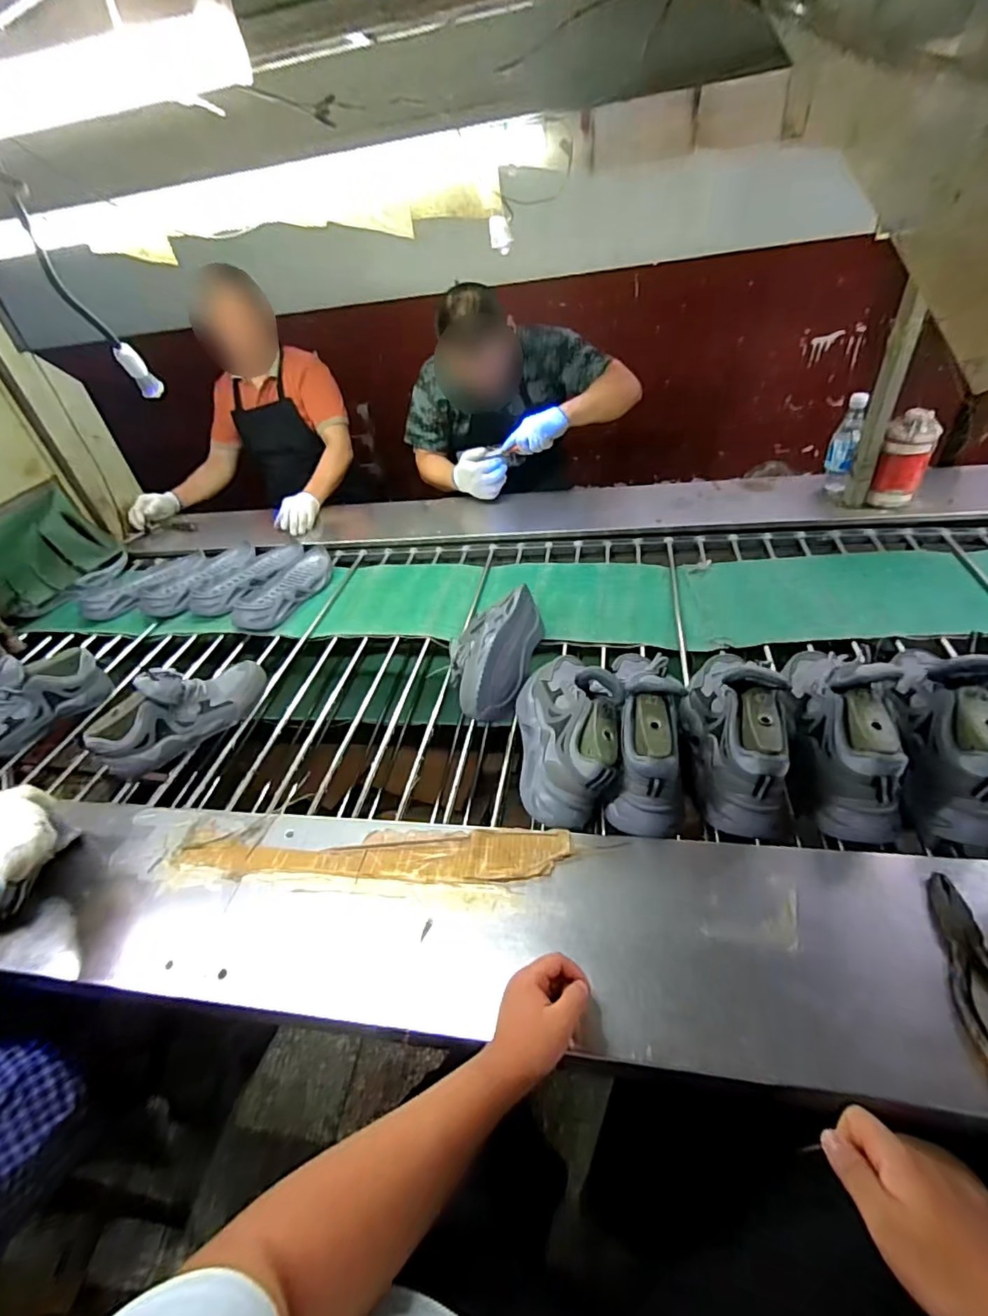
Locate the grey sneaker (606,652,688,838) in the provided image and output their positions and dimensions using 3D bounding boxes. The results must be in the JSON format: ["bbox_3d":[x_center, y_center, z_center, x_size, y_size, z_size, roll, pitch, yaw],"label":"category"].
[{"bbox_3d":[0.207,0.090,0.759,0.090,0.140,0.294,1,61,11],"label":"grey sneaker"}]

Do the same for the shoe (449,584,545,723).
[{"bbox_3d":[-0.012,-0.015,0.978,0.147,0.107,0.283,2,42,16],"label":"shoe"}]

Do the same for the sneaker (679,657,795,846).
[{"bbox_3d":[0.330,0.081,0.754,0.107,0.149,0.299,-4,41,10],"label":"sneaker"}]

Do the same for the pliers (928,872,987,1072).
[{"bbox_3d":[0.471,0.309,0.535,0.057,0.029,0.190,1,42,16],"label":"pliers"}]

